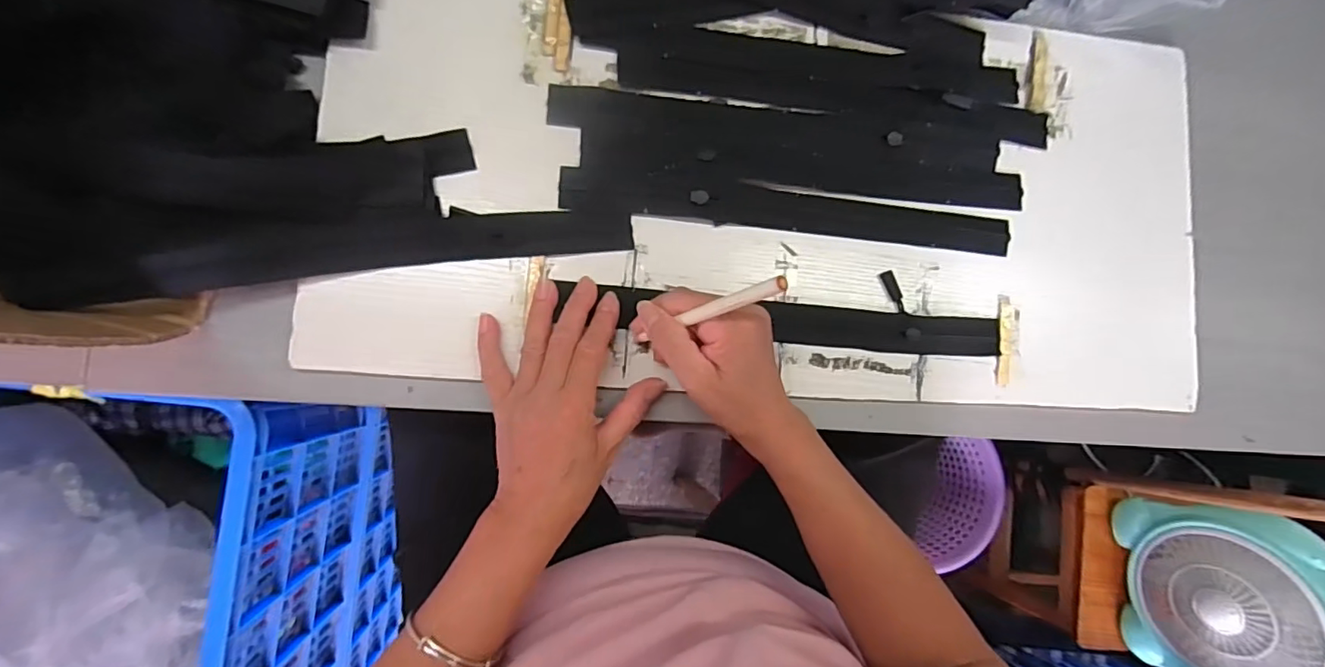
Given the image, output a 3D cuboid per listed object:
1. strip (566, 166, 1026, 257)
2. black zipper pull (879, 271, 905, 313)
[{"bbox_3d":[0.102,-0.093,0.425,0.352,0.012,0.033,4,89,-9],"label":"strip"},{"bbox_3d":[0.180,-0.033,0.432,0.010,0.004,0.034,-28,91,-9],"label":"black zipper pull"}]

